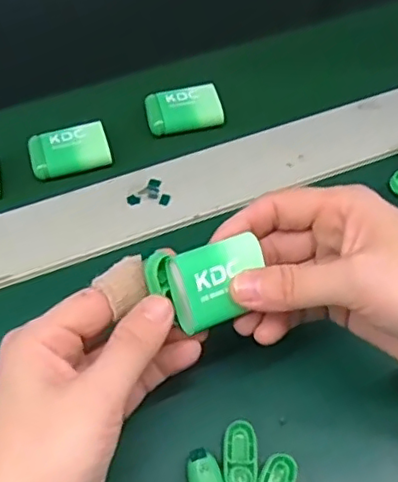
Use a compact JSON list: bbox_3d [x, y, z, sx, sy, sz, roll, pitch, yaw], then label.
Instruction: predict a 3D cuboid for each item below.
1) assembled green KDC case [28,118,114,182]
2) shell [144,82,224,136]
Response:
[{"bbox_3d":[-0.085,-0.061,0.386,0.050,0.012,0.032,-16,59,-10],"label":"assembled green KDC case"},{"bbox_3d":[-0.011,-0.091,0.407,0.051,0.011,0.033,-14,58,-9],"label":"shell"}]

